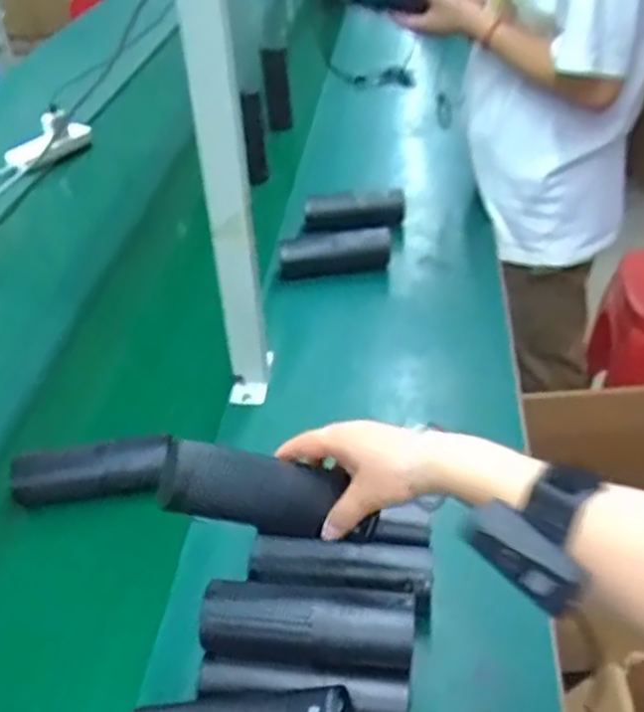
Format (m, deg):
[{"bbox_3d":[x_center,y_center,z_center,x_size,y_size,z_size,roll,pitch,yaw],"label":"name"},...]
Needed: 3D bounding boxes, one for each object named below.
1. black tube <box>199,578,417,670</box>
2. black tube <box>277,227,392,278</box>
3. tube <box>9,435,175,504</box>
[{"bbox_3d":[-0.011,0.211,0.584,0.162,0.051,0.057,3,38,7],"label":"black tube"},{"bbox_3d":[0.019,-0.148,1.096,0.165,0.052,0.044,-9,39,-9],"label":"black tube"},{"bbox_3d":[-0.236,0.115,0.784,0.155,0.044,0.047,-5,38,-3],"label":"tube"}]

